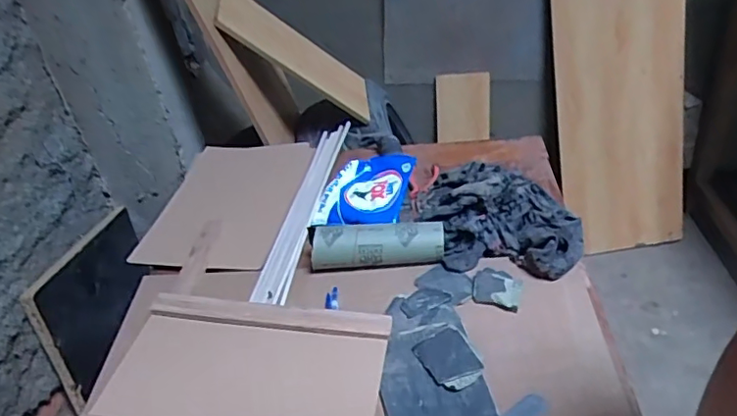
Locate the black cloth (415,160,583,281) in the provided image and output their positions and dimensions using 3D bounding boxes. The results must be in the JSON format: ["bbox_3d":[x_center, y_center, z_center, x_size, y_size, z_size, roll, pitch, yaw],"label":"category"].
[{"bbox_3d":[0.185,0.010,0.810,0.198,0.040,0.236,-12,39,-8],"label":"black cloth"}]

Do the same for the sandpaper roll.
[{"bbox_3d":[0.011,0.044,0.773,0.171,0.043,0.038,-4,38,2],"label":"sandpaper roll"}]

